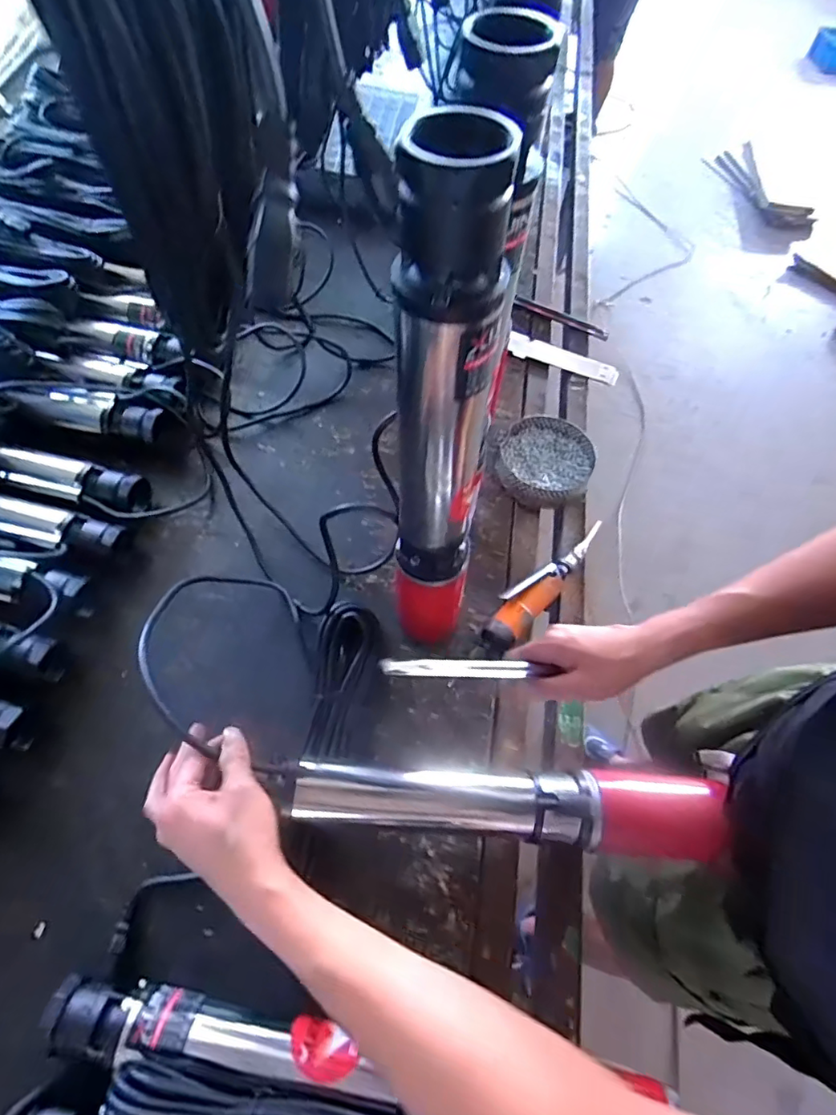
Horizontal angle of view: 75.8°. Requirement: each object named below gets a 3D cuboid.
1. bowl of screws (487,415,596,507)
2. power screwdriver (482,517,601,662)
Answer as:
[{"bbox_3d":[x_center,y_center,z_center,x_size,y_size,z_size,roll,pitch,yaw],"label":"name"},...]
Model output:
[{"bbox_3d":[0.185,-0.142,0.798,0.138,0.038,0.142,1,61,-2],"label":"bowl of screws"},{"bbox_3d":[0.161,0.035,0.694,0.048,0.044,0.251,42,67,18],"label":"power screwdriver"}]

